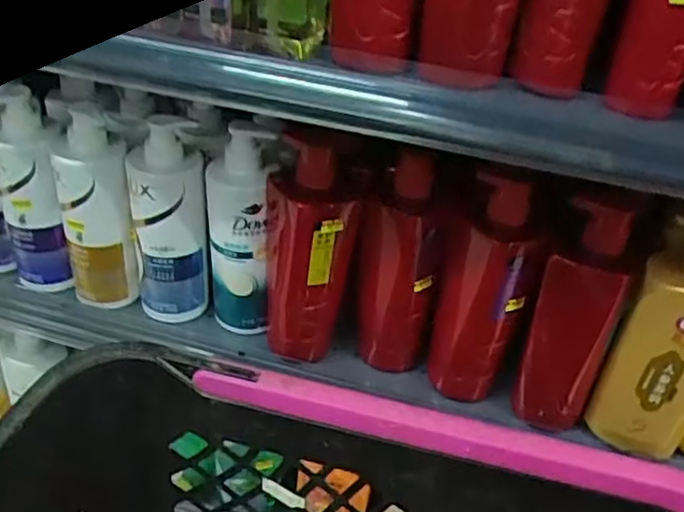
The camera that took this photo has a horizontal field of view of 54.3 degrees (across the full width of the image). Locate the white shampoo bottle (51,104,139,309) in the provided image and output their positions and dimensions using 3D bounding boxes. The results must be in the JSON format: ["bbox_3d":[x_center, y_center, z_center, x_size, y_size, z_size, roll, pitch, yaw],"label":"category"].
[{"bbox_3d":[-0.256,-0.048,0.697,0.074,0.210,0.079,-10,45,-17],"label":"white shampoo bottle"}]

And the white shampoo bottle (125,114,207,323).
[{"bbox_3d":[-0.177,-0.032,0.685,0.070,0.208,0.067,-9,44,-16],"label":"white shampoo bottle"}]

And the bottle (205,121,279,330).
[{"bbox_3d":[-0.104,-0.022,0.668,0.061,0.228,0.054,7,42,2],"label":"bottle"}]

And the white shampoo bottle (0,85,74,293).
[{"bbox_3d":[-0.323,-0.057,0.689,0.062,0.219,0.056,-17,47,-23],"label":"white shampoo bottle"}]

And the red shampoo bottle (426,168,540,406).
[{"bbox_3d":[0.130,0.036,0.616,0.080,0.260,0.058,15,43,10],"label":"red shampoo bottle"}]

